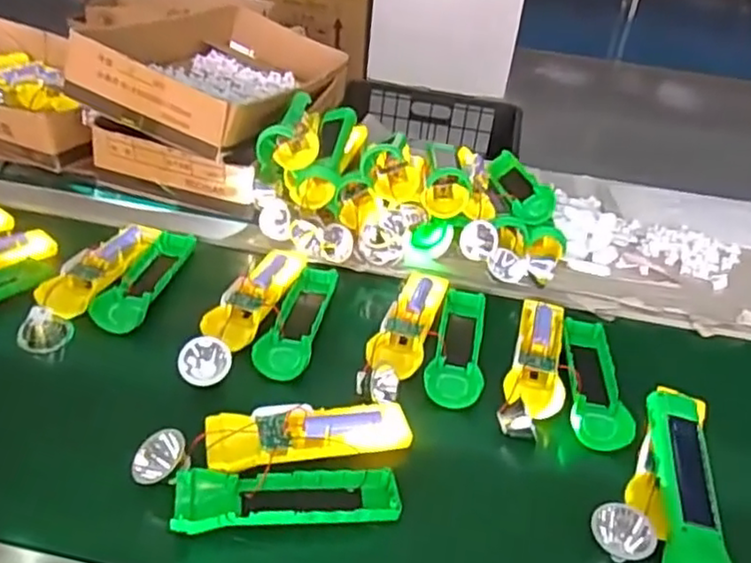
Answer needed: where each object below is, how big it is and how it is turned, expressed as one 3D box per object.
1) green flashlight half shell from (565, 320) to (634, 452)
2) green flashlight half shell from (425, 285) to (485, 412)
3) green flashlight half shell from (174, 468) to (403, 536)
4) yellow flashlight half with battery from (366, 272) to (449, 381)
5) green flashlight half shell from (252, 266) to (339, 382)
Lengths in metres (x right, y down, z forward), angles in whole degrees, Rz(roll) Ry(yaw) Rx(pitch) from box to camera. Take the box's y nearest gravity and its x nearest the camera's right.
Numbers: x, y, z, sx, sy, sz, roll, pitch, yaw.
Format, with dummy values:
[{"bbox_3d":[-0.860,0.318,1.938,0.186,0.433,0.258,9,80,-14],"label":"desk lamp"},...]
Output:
[{"bbox_3d":[0.211,0.095,0.643,0.054,0.024,0.160,11,32,6],"label":"green flashlight half shell"},{"bbox_3d":[0.083,0.063,0.665,0.050,0.025,0.161,11,32,6],"label":"green flashlight half shell"},{"bbox_3d":[-0.065,0.167,0.503,0.164,0.020,0.049,2,32,-9],"label":"green flashlight half shell"},{"bbox_3d":[0.035,0.038,0.677,0.049,0.023,0.168,14,32,10],"label":"yellow flashlight half with battery"},{"bbox_3d":[-0.078,0.043,0.687,0.050,0.033,0.171,11,32,5],"label":"green flashlight half shell"}]

